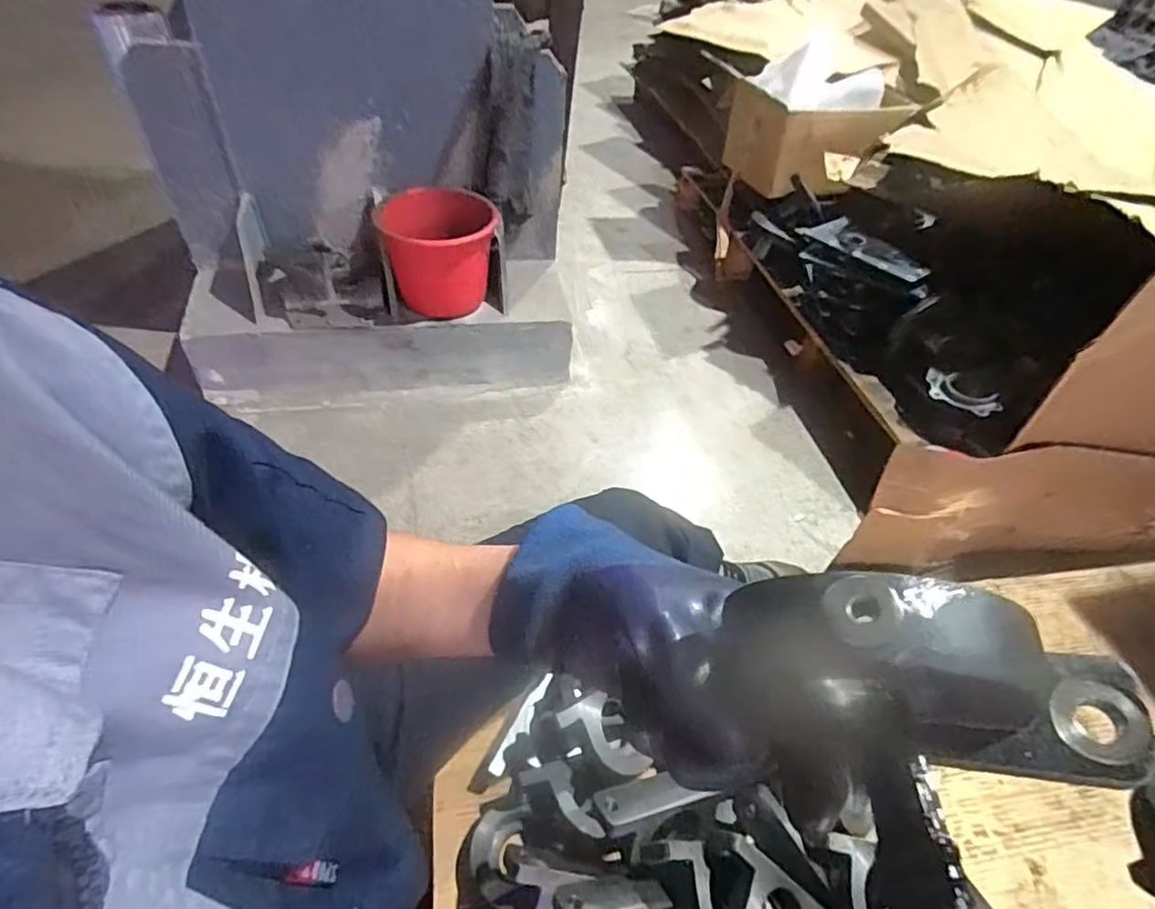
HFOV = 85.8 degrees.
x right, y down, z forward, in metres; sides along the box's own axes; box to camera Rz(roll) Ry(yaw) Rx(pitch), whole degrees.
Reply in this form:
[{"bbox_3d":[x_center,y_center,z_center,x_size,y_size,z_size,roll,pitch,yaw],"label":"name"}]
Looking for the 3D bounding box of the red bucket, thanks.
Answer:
[{"bbox_3d":[-0.254,-0.372,1.182,0.194,0.181,0.194,2,46,-2],"label":"red bucket"}]

